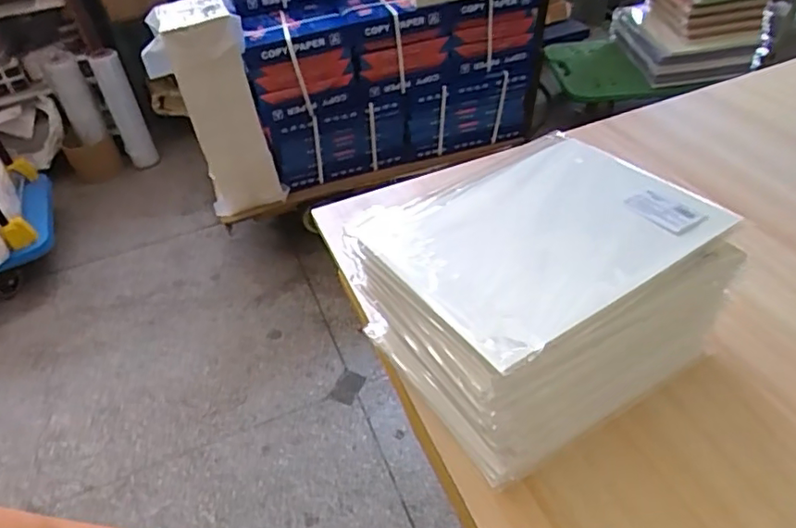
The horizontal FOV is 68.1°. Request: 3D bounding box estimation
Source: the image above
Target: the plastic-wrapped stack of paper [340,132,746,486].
[{"bbox_3d":[0.120,0.021,0.540,0.257,0.146,0.215,-24,43,-19],"label":"plastic-wrapped stack of paper"}]

